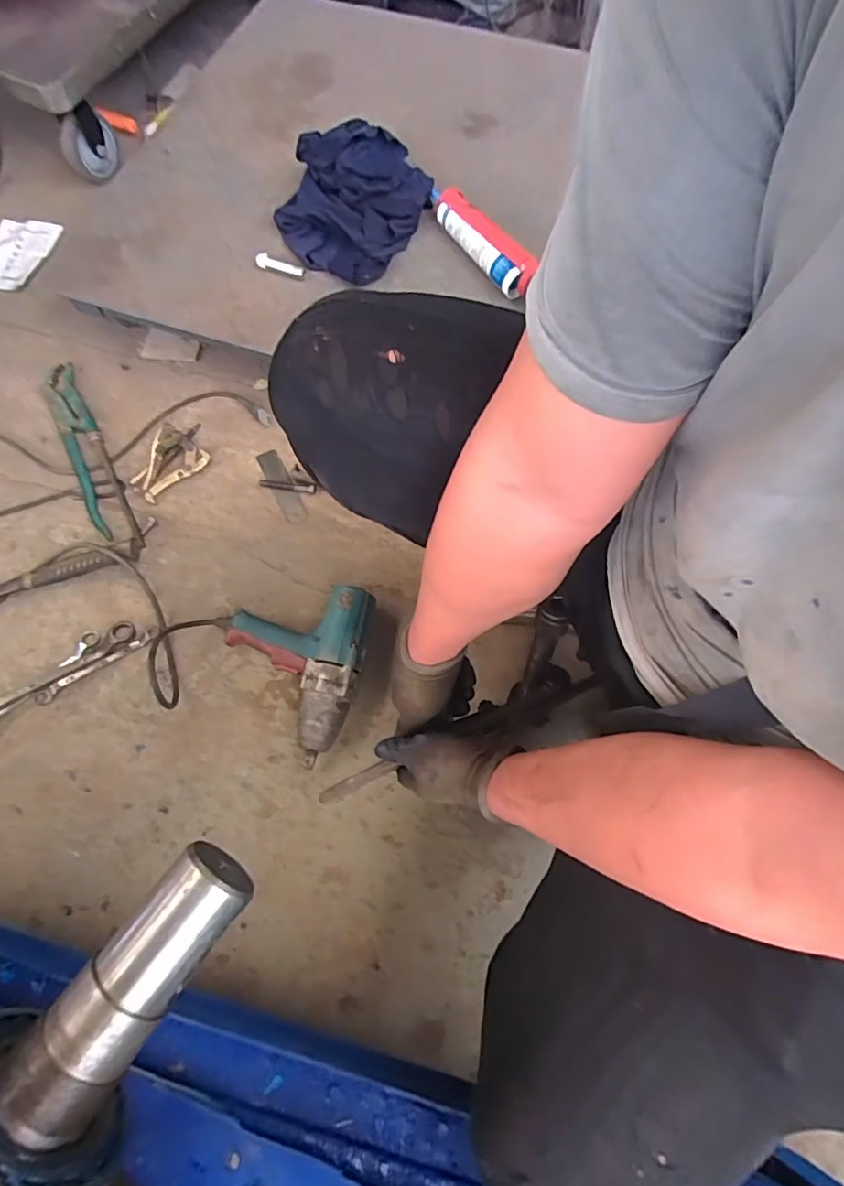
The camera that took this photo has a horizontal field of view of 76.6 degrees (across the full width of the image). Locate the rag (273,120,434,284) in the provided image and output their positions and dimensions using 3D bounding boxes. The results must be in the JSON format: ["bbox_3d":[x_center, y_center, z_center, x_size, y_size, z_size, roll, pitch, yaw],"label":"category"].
[{"bbox_3d":[-0.127,-0.692,0.931,0.230,0.111,0.267,24,72,8],"label":"rag"}]

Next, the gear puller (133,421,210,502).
[{"bbox_3d":[-0.421,-0.223,0.888,0.144,0.058,0.069,-41,76,-13],"label":"gear puller"}]

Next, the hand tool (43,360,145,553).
[{"bbox_3d":[-0.573,-0.232,0.915,0.062,0.021,0.410,-27,73,-10],"label":"hand tool"}]

